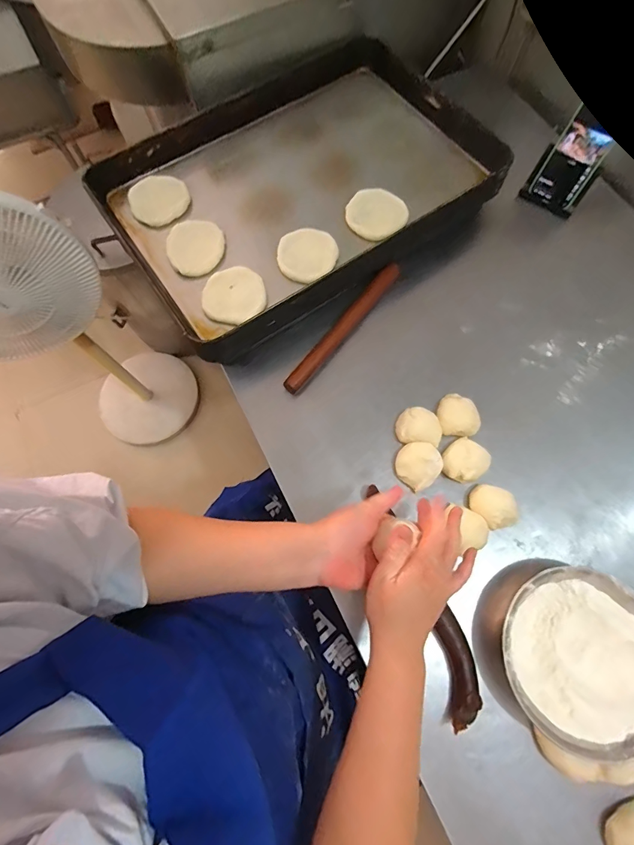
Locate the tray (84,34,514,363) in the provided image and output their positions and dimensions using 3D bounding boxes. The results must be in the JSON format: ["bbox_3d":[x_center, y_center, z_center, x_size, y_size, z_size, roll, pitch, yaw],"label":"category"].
[{"bbox_3d":[-0.031,-0.400,0.657,0.582,0.078,0.410,-34,73,-10],"label":"tray"}]

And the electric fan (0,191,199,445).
[{"bbox_3d":[-0.612,-0.225,1.024,0.328,0.919,0.282,-21,71,-6],"label":"electric fan"}]

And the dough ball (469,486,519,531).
[{"bbox_3d":[0.236,0.114,0.524,0.056,0.046,0.059,0,70,1],"label":"dough ball"}]

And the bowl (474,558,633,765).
[{"bbox_3d":[0.301,0.273,0.463,0.197,0.055,0.186,0,70,1],"label":"bowl"}]

